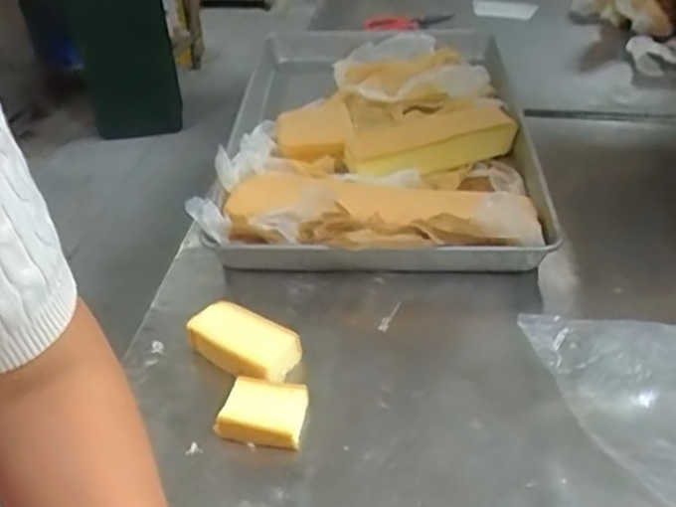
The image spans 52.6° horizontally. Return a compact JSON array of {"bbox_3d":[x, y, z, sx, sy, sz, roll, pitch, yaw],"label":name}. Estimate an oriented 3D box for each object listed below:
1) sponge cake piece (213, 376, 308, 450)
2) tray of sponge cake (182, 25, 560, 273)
[{"bbox_3d":[-0.066,0.142,0.609,0.072,0.027,0.051,4,39,9],"label":"sponge cake piece"},{"bbox_3d":[0.068,-0.196,0.981,0.405,0.079,0.650,3,39,8],"label":"tray of sponge cake"}]

